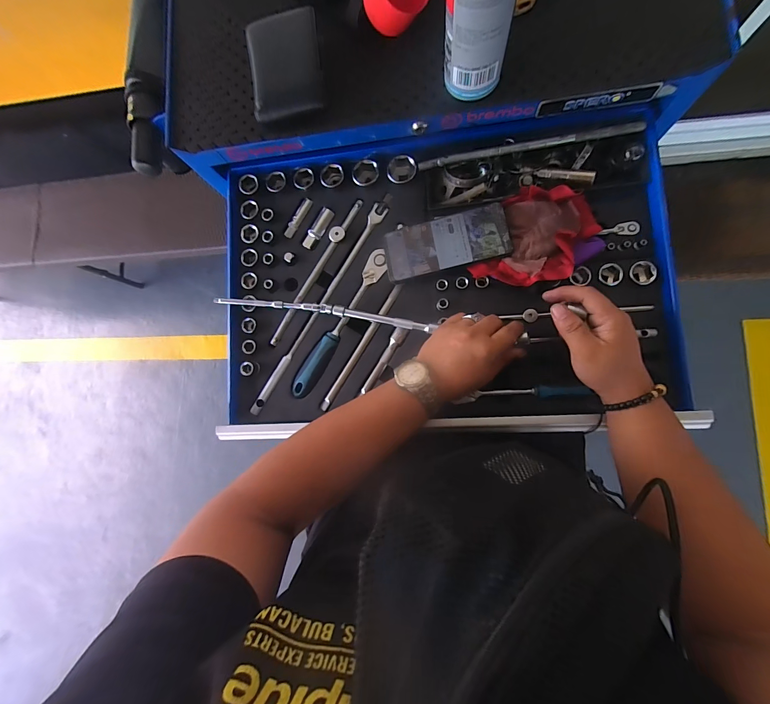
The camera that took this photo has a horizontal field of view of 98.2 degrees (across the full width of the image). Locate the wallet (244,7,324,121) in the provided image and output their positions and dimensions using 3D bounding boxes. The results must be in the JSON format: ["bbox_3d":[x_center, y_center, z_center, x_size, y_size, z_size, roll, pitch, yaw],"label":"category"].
[{"bbox_3d":[-0.123,-0.351,0.410,0.085,0.025,0.115,-6,84,8],"label":"wallet"}]

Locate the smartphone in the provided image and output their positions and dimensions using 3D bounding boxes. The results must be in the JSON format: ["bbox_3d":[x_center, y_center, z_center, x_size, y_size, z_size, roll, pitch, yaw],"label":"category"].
[{"bbox_3d":[0.082,-0.147,0.451,0.162,0.015,0.072,-11,83,7],"label":"smartphone"}]

